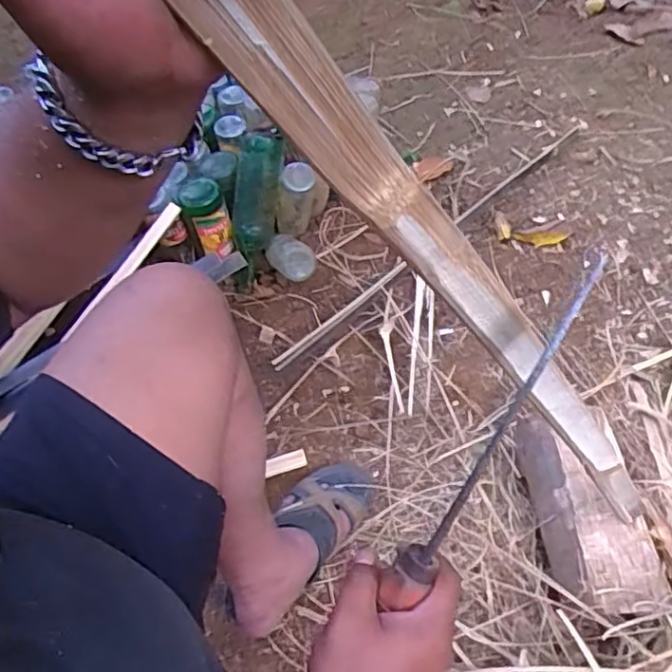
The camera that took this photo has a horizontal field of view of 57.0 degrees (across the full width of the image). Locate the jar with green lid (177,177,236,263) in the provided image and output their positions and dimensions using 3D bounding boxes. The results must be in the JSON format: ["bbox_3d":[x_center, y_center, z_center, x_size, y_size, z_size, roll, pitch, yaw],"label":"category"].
[{"bbox_3d":[-0.217,-0.195,1.044,0.073,0.127,0.070,-18,58,-11],"label":"jar with green lid"}]

